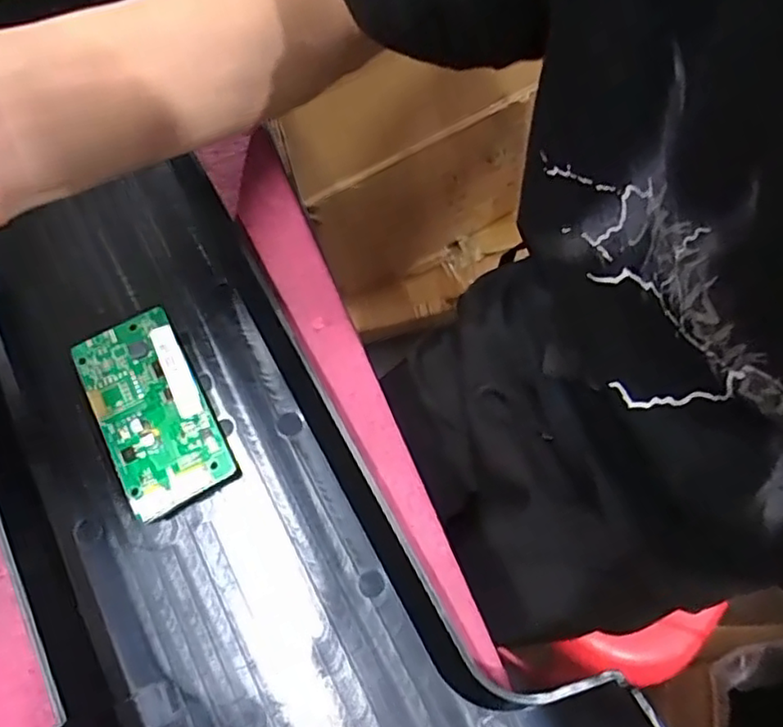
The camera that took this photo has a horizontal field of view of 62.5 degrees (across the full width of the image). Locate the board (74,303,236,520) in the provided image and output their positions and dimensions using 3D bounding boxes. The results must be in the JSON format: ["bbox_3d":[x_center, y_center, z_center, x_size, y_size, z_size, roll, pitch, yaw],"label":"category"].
[{"bbox_3d":[-0.113,0.021,0.303,0.048,0.011,0.095,-26,73,-10],"label":"board"}]

